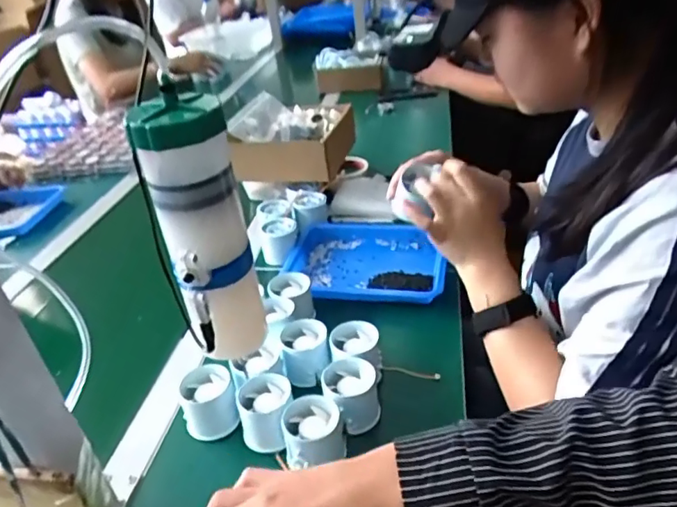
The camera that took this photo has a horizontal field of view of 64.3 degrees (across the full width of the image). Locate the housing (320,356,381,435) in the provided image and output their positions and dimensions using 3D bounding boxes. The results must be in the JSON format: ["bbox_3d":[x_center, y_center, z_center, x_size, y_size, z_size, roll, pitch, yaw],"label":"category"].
[{"bbox_3d":[0.012,0.138,0.527,0.052,0.050,0.055,-9,32,-2],"label":"housing"}]

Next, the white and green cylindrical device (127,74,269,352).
[{"bbox_3d":[-0.090,-0.014,0.364,0.060,0.181,0.053,-17,33,-14],"label":"white and green cylindrical device"}]

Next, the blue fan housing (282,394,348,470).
[{"bbox_3d":[-0.022,0.171,0.494,0.049,0.060,0.052,-3,32,7],"label":"blue fan housing"}]

